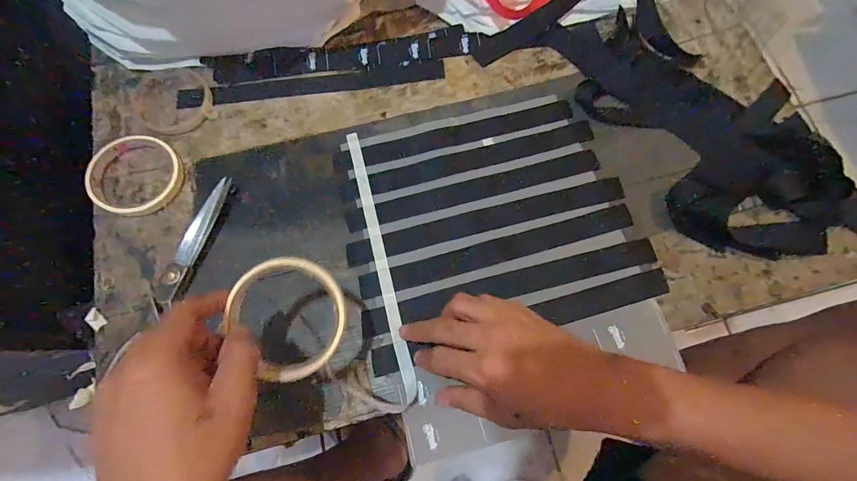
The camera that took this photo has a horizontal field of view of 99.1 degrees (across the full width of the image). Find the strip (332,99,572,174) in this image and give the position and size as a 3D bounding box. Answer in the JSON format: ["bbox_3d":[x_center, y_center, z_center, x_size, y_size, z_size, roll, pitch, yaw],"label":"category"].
[{"bbox_3d":[0.029,-0.120,0.415,0.274,0.004,0.025,-15,73,-4],"label":"strip"}]

